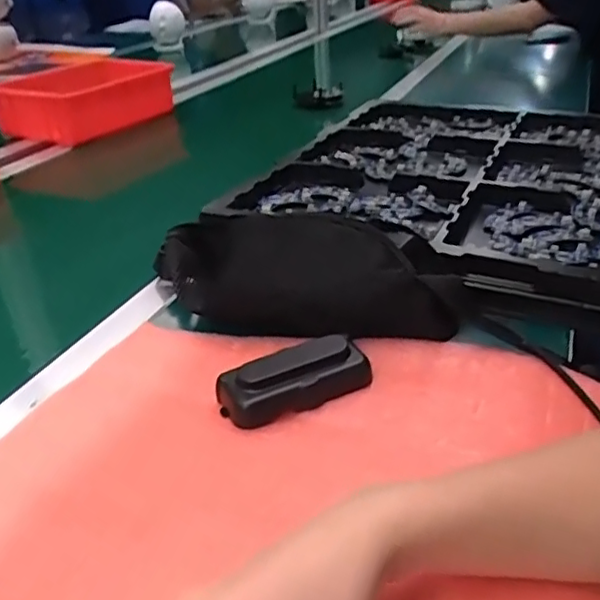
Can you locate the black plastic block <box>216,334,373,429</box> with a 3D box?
[{"bbox_3d":[-0.003,0.056,0.433,0.105,0.033,0.039,-10,31,-13],"label":"black plastic block"}]

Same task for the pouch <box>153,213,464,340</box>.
[{"bbox_3d":[-0.004,-0.019,0.515,0.262,0.079,0.070,9,32,19],"label":"pouch"}]

